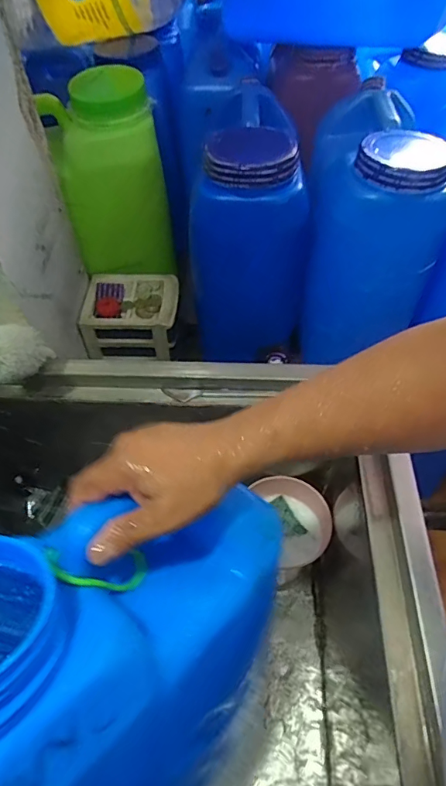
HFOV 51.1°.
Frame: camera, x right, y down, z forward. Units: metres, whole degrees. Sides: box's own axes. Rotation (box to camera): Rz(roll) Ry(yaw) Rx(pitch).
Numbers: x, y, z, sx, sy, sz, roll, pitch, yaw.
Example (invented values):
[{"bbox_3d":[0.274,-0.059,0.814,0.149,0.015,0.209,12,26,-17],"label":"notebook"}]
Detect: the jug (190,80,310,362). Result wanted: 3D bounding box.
[{"bbox_3d":[0.038,-0.262,0.801,0.165,0.376,0.247,-9,53,-5],"label":"jug"}]

